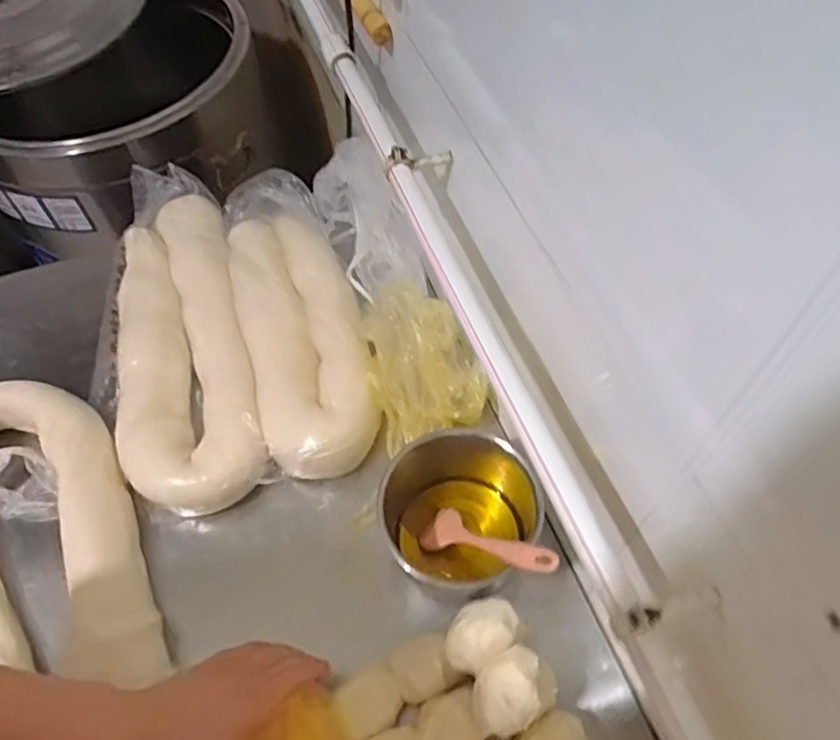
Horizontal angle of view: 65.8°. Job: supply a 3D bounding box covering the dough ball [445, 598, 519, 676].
[{"bbox_3d":[0.046,0.209,0.516,0.059,0.055,0.048,-29,61,-16],"label":"dough ball"}]

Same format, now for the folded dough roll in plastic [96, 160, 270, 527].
[{"bbox_3d":[-0.283,-0.065,0.747,0.152,0.071,0.479,-14,58,-8],"label":"folded dough roll in plastic"}]

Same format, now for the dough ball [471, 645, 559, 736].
[{"bbox_3d":[0.070,0.245,0.492,0.064,0.058,0.050,-27,61,-15],"label":"dough ball"}]

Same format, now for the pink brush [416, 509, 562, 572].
[{"bbox_3d":[0.054,0.146,0.550,0.042,0.173,0.011,-48,112,-24],"label":"pink brush"}]

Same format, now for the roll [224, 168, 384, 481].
[{"bbox_3d":[-0.143,-0.077,0.734,0.129,0.085,0.396,-16,59,-9],"label":"roll"}]

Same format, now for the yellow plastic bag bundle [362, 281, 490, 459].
[{"bbox_3d":[0.000,-0.013,0.656,0.108,0.102,0.144,-17,59,-9],"label":"yellow plastic bag bundle"}]

